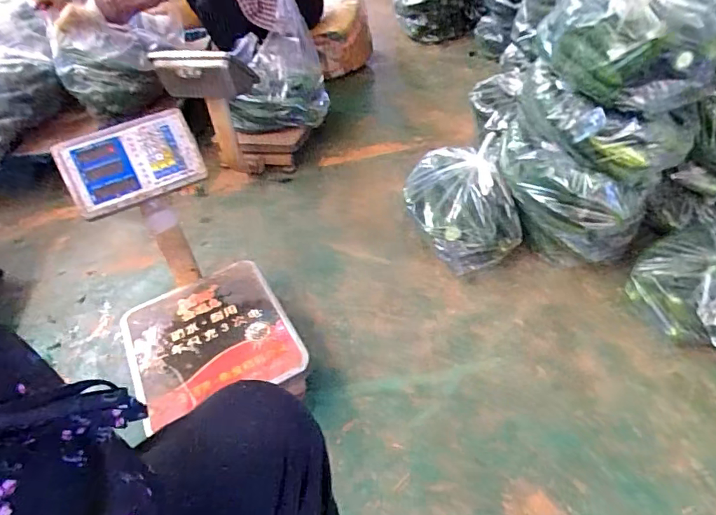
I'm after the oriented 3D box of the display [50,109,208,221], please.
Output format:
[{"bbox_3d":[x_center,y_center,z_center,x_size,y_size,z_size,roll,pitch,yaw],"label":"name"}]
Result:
[{"bbox_3d":[-0.417,-0.175,0.876,0.239,0.144,0.037,-25,10,-18],"label":"display"}]

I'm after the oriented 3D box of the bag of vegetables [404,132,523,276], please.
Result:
[{"bbox_3d":[0.241,-0.133,1.154,0.253,0.167,0.320,-5,45,2],"label":"bag of vegetables"}]

